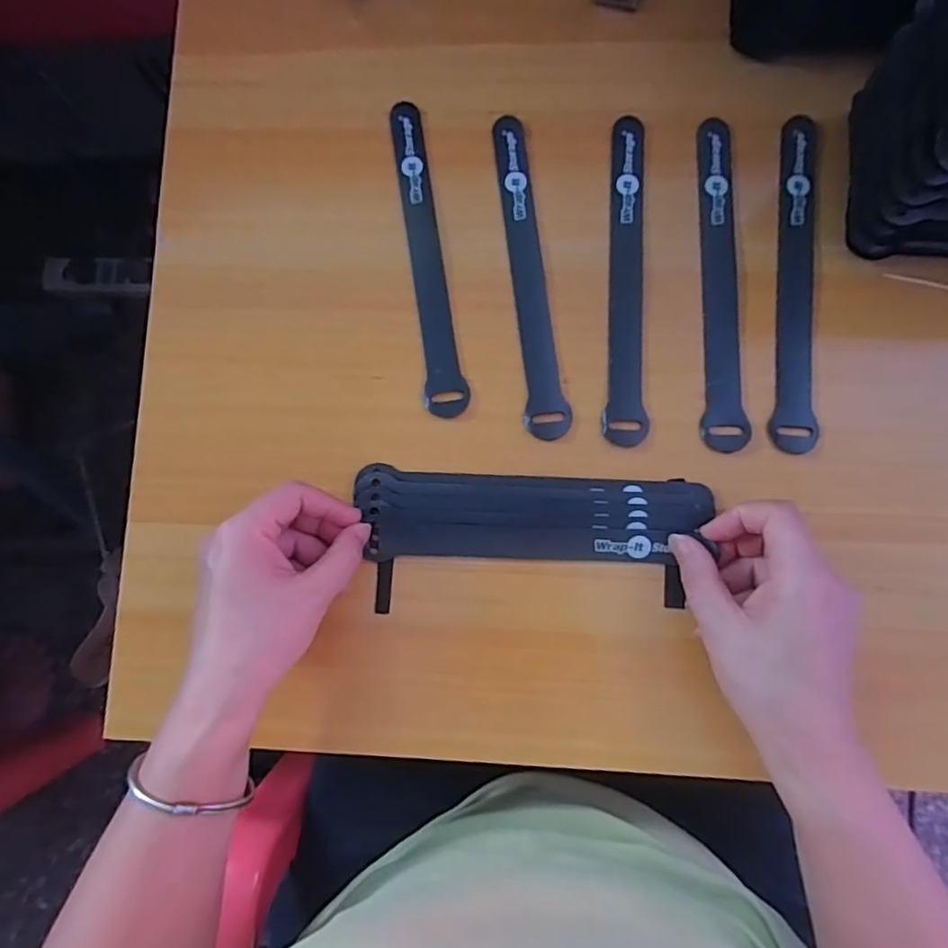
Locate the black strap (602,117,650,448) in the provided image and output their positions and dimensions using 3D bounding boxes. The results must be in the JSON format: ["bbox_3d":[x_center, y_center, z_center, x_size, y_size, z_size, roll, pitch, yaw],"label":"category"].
[{"bbox_3d":[0.091,-0.120,0.353,0.024,0.004,0.207,2,79,1],"label":"black strap"}]

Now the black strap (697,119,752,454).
[{"bbox_3d":[0.145,-0.116,0.350,0.025,0.004,0.207,0,79,1],"label":"black strap"}]

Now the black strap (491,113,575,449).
[{"bbox_3d":[0.035,-0.123,0.355,0.025,0.004,0.207,-5,79,0],"label":"black strap"}]

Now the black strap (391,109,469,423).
[{"bbox_3d":[-0.030,-0.136,0.361,0.023,0.004,0.207,-9,79,-1],"label":"black strap"}]

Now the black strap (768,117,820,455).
[{"bbox_3d":[0.191,-0.115,0.346,0.024,0.004,0.207,6,81,8],"label":"black strap"}]

